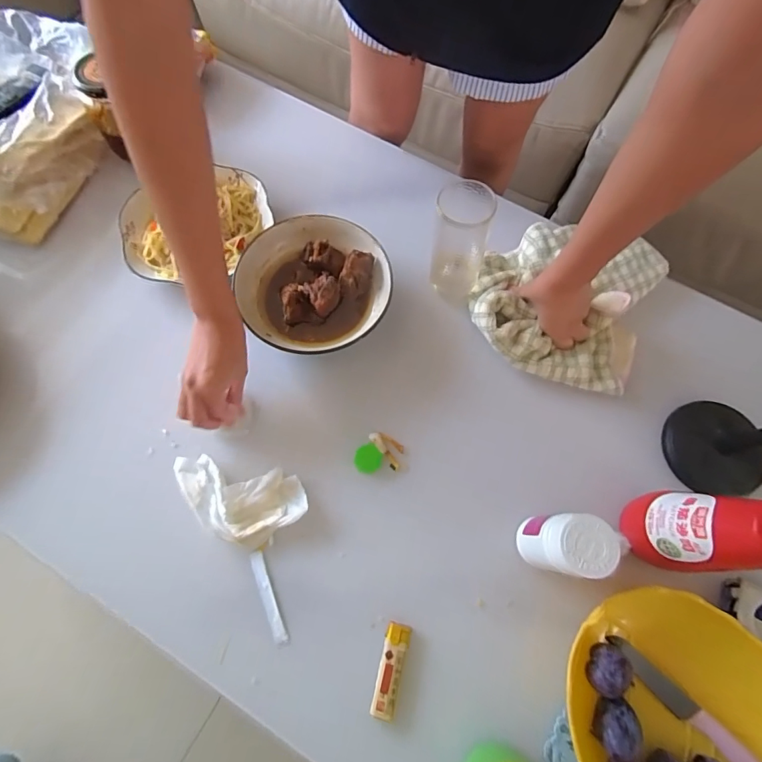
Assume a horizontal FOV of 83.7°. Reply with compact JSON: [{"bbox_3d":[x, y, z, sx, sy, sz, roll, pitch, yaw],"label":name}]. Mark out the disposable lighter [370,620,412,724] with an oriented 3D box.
[{"bbox_3d":[0.010,0.281,0.414,0.024,0.009,0.079,14,71,4],"label":"disposable lighter"}]

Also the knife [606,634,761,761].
[{"bbox_3d":[0.295,0.315,0.399,0.186,0.015,0.022,41,75,13],"label":"knife"}]

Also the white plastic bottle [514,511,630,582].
[{"bbox_3d":[0.174,0.157,0.410,0.060,0.111,0.050,11,71,3],"label":"white plastic bottle"}]

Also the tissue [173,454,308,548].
[{"bbox_3d":[-0.156,0.129,0.455,0.144,0.022,0.079,10,71,3],"label":"tissue"}]

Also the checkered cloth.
[{"bbox_3d":[0.230,-0.108,0.537,0.214,0.041,0.222,23,72,7],"label":"checkered cloth"}]

